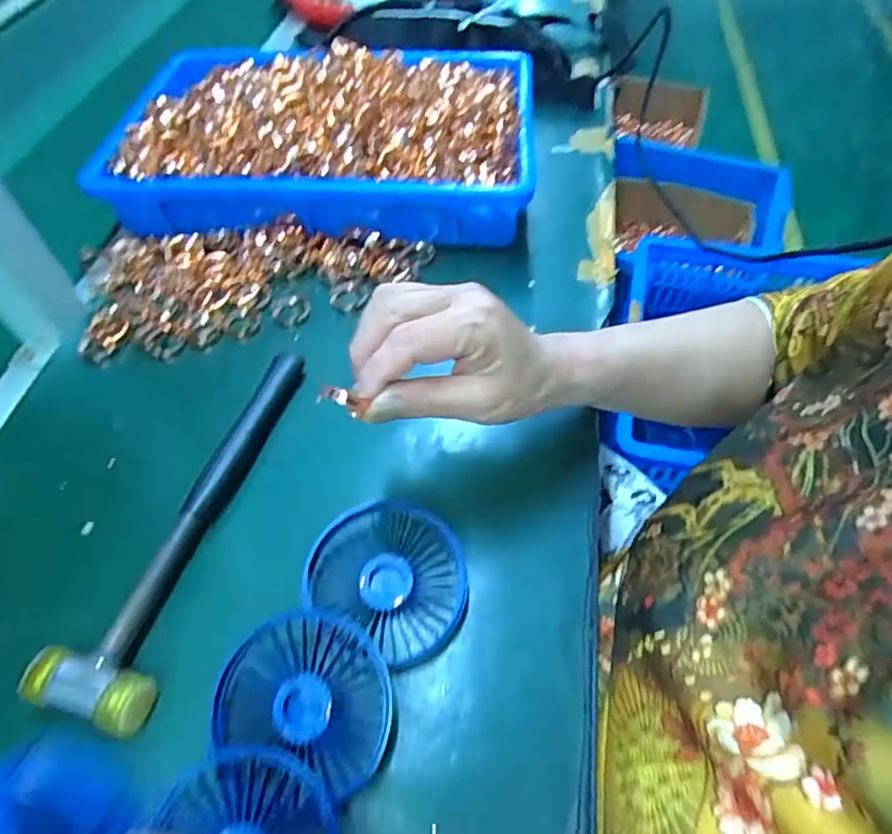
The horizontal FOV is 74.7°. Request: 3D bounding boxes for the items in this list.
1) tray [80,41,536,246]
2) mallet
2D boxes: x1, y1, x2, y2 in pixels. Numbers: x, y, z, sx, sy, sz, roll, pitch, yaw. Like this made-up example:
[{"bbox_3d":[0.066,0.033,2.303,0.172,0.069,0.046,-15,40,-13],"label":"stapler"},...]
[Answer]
[{"bbox_3d":[-0.102,-0.261,0.519,0.354,0.087,0.249,1,54,3],"label":"tray"},{"bbox_3d":[-0.153,0.052,0.352,0.058,0.025,0.237,9,55,9],"label":"mallet"}]

